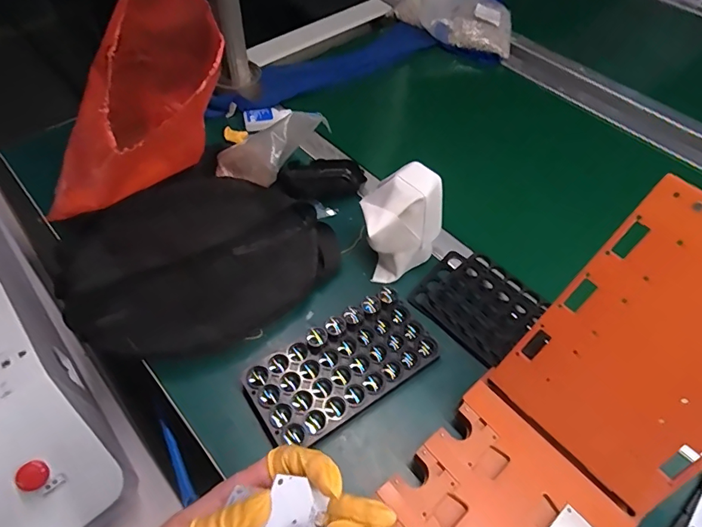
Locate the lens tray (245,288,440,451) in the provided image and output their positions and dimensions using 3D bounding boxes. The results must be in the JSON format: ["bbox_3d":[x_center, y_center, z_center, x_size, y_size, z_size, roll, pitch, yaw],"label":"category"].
[{"bbox_3d":[-0.007,0.106,0.469,0.192,0.028,0.097,-26,59,-19],"label":"lens tray"}]

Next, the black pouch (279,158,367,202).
[{"bbox_3d":[-0.039,-0.117,0.630,0.115,0.034,0.047,-5,55,-6],"label":"black pouch"}]

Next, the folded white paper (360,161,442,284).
[{"bbox_3d":[0.059,-0.046,0.528,0.099,0.117,0.074,-17,57,-14],"label":"folded white paper"}]

